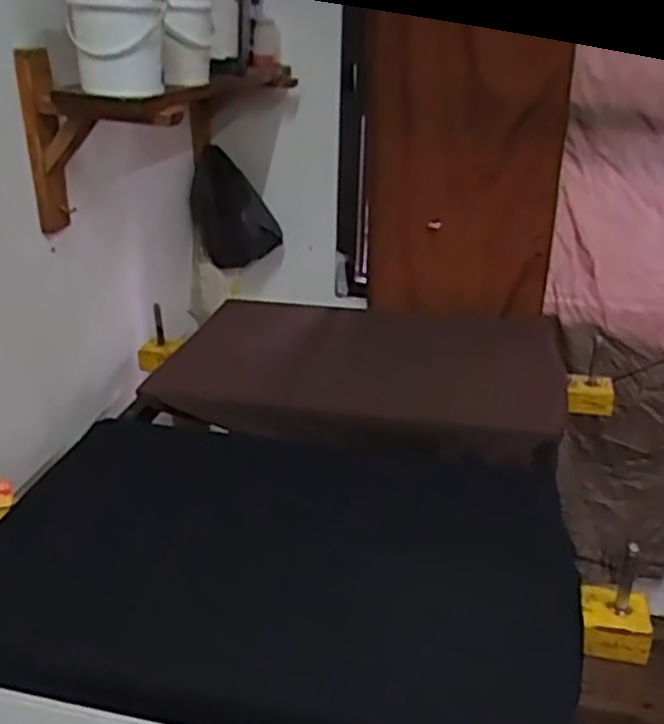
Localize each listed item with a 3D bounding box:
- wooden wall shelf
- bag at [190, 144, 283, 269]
[{"bbox_3d":[-0.238,-0.378,1.205,0.241,0.230,0.516,9,27,16],"label":"wooden wall shelf"},{"bbox_3d":[-0.198,-0.304,1.552,0.178,0.246,0.046,-5,26,-12],"label":"bag"}]

